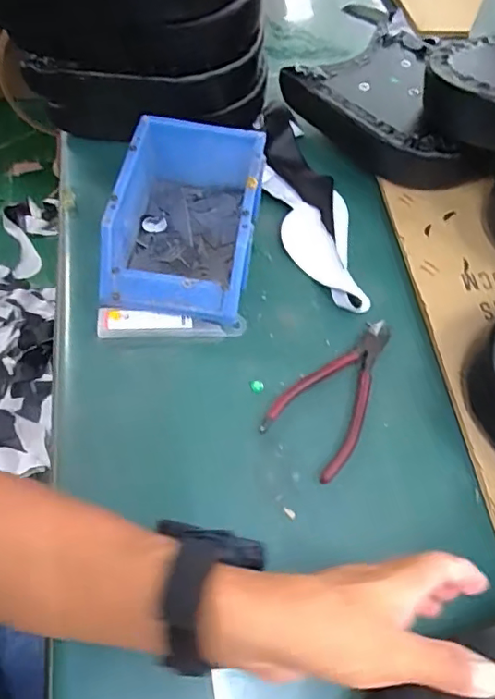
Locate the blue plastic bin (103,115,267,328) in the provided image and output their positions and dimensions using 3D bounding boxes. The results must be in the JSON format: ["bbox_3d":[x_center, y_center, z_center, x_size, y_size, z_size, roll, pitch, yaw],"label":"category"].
[{"bbox_3d":[-0.054,-0.118,0.501,0.119,0.072,0.184,10,61,2],"label":"blue plastic bin"}]

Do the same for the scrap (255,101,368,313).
[{"bbox_3d":[0.064,-0.151,0.560,0.080,0.023,0.268,-13,62,-11],"label":"scrap"}]

